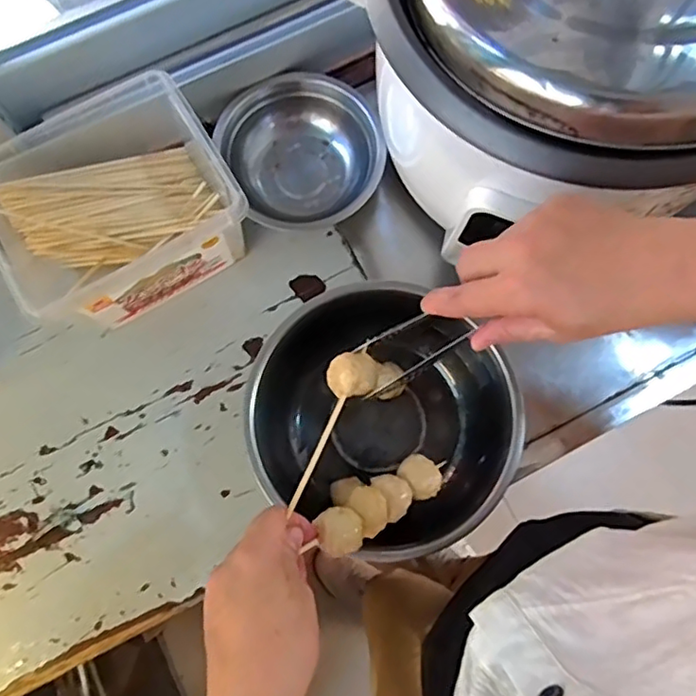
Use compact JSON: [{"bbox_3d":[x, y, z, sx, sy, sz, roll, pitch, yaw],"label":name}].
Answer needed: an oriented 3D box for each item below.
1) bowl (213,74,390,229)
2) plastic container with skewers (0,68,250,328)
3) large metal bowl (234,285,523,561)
[{"bbox_3d":[-0.043,-0.198,0.594,0.148,0.060,0.150,0,78,0],"label":"bowl"},{"bbox_3d":[-0.204,-0.123,0.540,0.188,0.113,0.169,-31,80,-7],"label":"plastic container with skewers"},{"bbox_3d":[0.026,0.067,0.523,0.203,0.088,0.196,40,80,8],"label":"large metal bowl"}]

